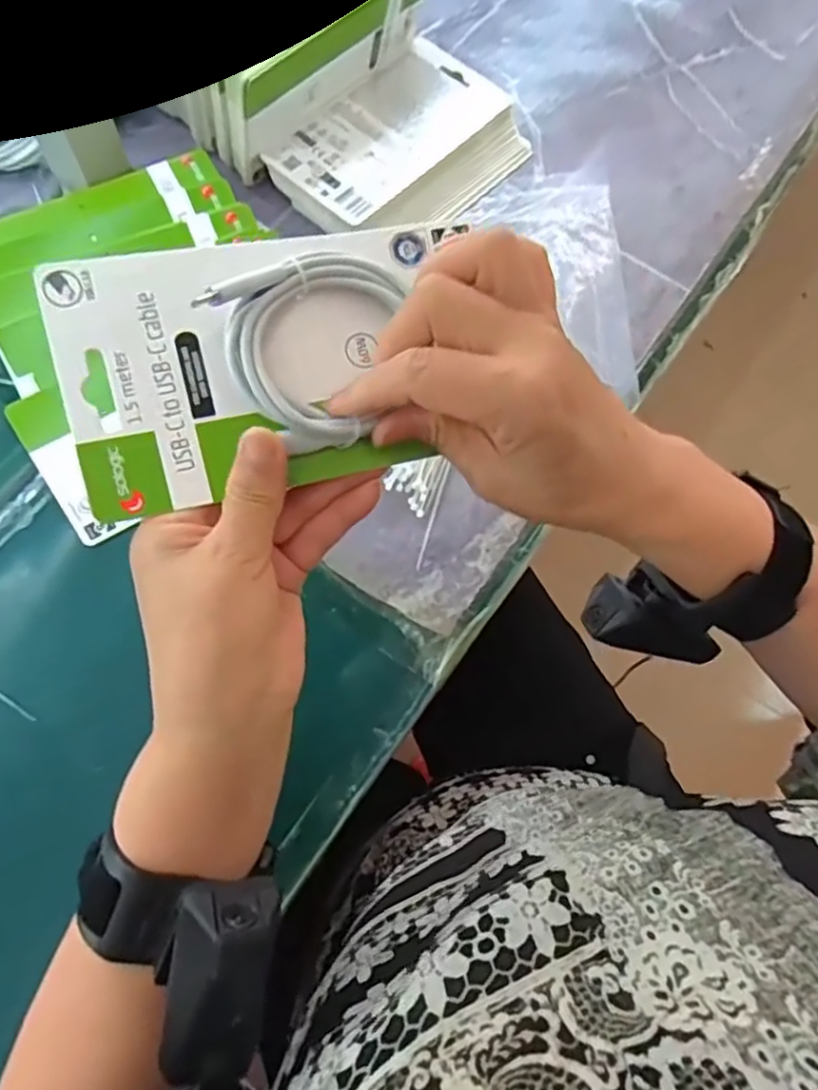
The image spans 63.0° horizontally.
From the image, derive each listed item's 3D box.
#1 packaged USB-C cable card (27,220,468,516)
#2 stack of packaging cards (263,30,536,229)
[{"bbox_3d":[-0.054,-0.075,0.268,0.154,0.022,0.098,-13,91,-13],"label":"packaged USB-C cable card"},{"bbox_3d":[-0.004,-0.309,0.524,0.119,0.031,0.186,43,74,12],"label":"stack of packaging cards"}]

